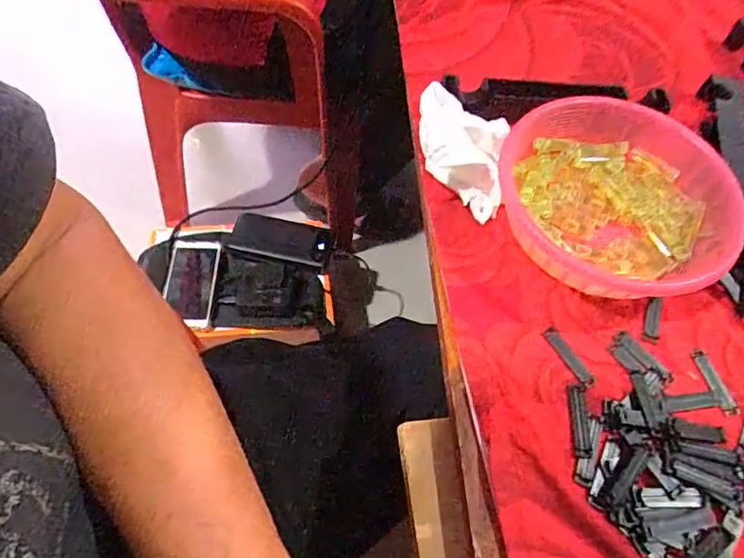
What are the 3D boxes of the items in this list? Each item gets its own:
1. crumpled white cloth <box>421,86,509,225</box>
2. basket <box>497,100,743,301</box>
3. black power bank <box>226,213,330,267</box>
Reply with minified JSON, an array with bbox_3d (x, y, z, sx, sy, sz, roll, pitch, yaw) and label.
[{"bbox_3d":[0.068,-0.094,0.387,0.069,0.066,0.071,8,60,0],"label":"crumpled white cloth"},{"bbox_3d":[0.188,-0.056,0.385,0.176,0.047,0.164,2,61,-3],"label":"basket"},{"bbox_3d":[-0.142,-0.060,0.784,0.152,0.023,0.071,17,61,6],"label":"black power bank"}]

